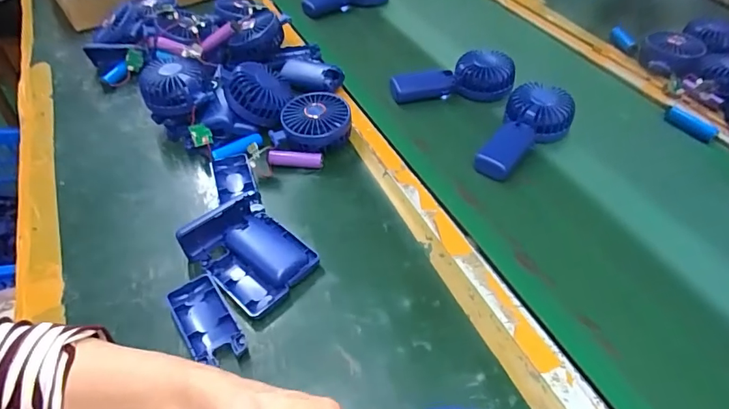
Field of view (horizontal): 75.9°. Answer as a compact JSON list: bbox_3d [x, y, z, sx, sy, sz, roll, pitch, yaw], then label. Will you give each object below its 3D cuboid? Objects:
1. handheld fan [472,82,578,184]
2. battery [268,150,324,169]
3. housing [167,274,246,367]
[{"bbox_3d":[0.207,-0.092,0.592,0.079,0.048,0.161,25,51,21],"label":"handheld fan"},{"bbox_3d":[-0.084,-0.054,0.568,0.065,0.020,0.013,4,46,3],"label":"battery"},{"bbox_3d":[-0.145,0.107,0.427,0.043,0.013,0.087,-27,52,-24],"label":"housing"}]

